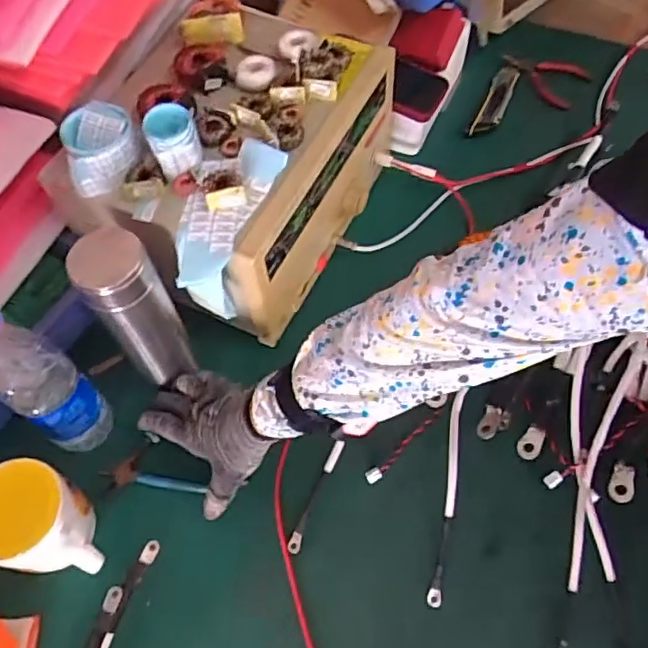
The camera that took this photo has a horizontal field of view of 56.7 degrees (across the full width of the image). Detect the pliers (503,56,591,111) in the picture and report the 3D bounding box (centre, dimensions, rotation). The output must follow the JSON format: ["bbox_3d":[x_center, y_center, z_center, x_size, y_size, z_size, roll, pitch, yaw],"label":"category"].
[{"bbox_3d":[0.307,-0.349,0.838,0.112,0.020,0.069,33,67,20],"label":"pliers"}]

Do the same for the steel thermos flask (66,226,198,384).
[{"bbox_3d":[-0.168,-0.010,0.550,0.062,0.177,0.055,-27,62,-12],"label":"steel thermos flask"}]

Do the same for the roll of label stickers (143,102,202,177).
[{"bbox_3d":[-0.138,-0.170,0.557,0.046,0.045,0.047,-21,61,-9],"label":"roll of label stickers"}]

